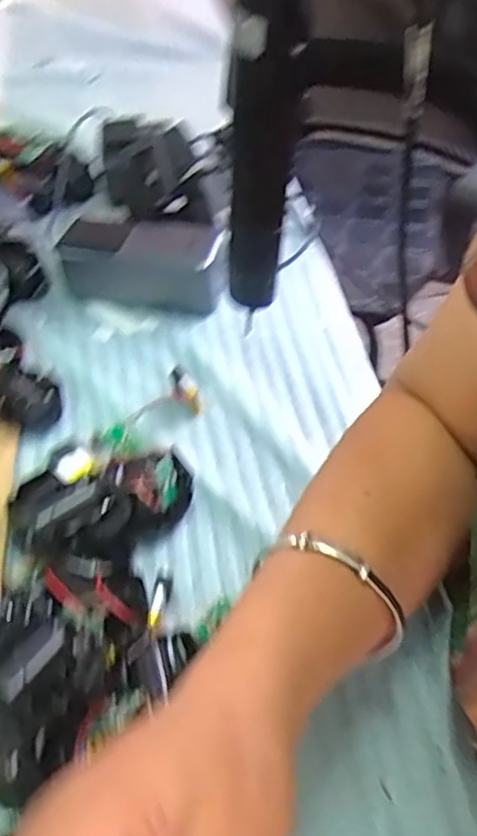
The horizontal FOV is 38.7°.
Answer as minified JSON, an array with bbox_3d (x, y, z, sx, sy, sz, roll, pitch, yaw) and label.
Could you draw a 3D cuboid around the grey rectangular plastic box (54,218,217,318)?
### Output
[{"bbox_3d":[-0.079,-0.123,0.547,0.127,0.053,0.072,2,48,5],"label":"grey rectangular plastic box"}]

